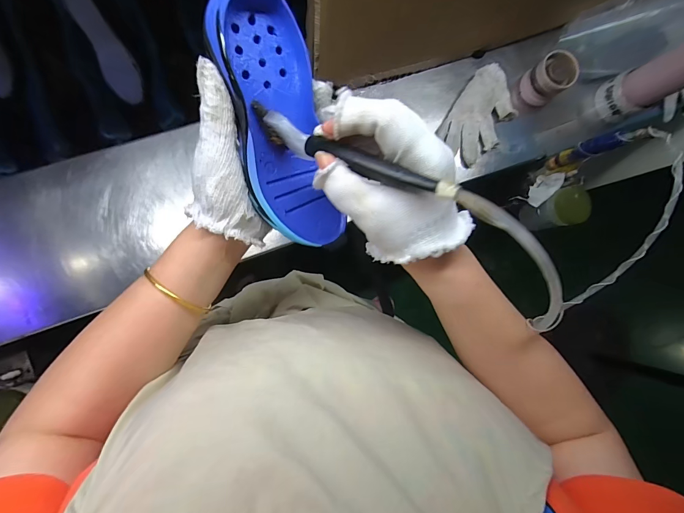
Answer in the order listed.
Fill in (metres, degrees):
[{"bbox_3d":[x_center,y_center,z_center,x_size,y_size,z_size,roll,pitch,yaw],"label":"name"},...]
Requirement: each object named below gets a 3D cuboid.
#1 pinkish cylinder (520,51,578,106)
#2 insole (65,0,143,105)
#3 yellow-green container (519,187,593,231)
[{"bbox_3d":[0.362,-0.311,0.613,0.060,0.070,0.066,0,88,-7],"label":"pinkish cylinder"},{"bbox_3d":[-0.383,-0.341,0.570,0.050,0.006,0.165,-37,132,-30],"label":"insole"},{"bbox_3d":[0.433,-0.094,0.727,0.079,0.130,0.073,0,88,-7],"label":"yellow-green container"}]

